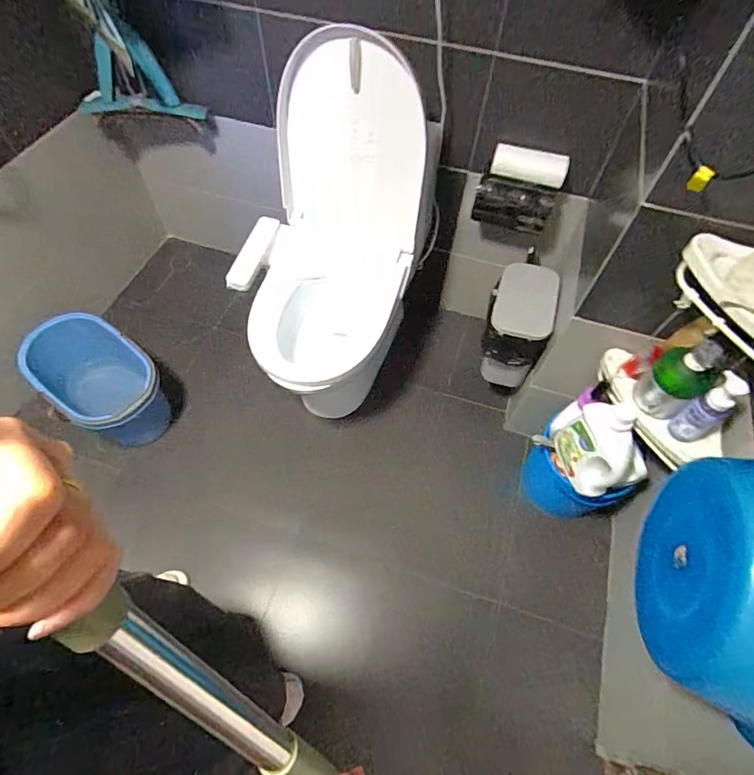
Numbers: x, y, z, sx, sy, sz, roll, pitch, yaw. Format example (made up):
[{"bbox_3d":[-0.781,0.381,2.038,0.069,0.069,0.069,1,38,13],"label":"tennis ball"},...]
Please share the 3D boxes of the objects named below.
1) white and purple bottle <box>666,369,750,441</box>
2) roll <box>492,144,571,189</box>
[{"bbox_3d":[0.653,0.044,0.898,0.045,0.185,0.068,-26,64,-16],"label":"white and purple bottle"},{"bbox_3d":[0.393,-0.574,1.173,0.194,0.057,0.064,19,61,9],"label":"roll"}]

